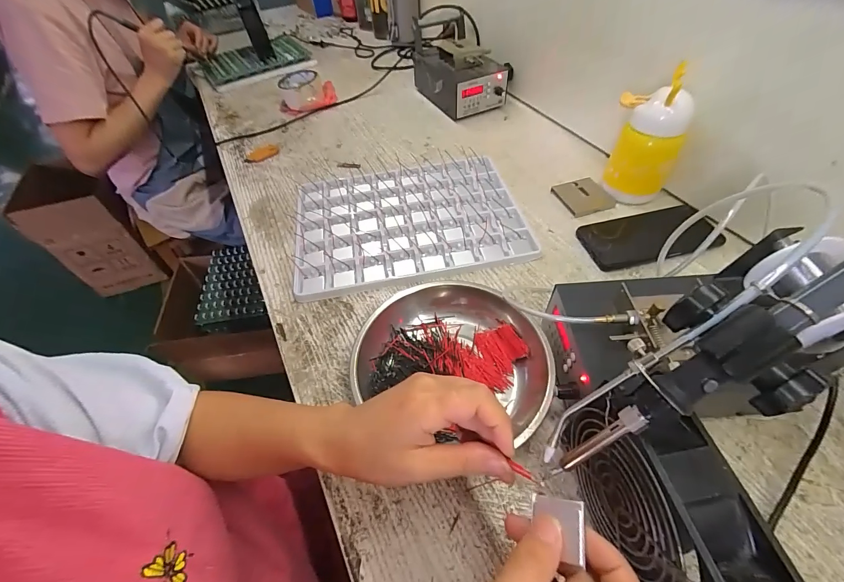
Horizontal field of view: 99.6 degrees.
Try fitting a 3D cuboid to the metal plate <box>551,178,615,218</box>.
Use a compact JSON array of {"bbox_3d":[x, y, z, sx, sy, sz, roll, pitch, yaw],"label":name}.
[{"bbox_3d":[0.236,-0.139,0.520,0.068,0.008,0.068,-4,58,6],"label":"metal plate"}]

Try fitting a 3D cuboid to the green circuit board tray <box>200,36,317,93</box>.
[{"bbox_3d":[-0.405,-0.564,0.881,0.254,0.041,0.154,-33,57,-20],"label":"green circuit board tray"}]

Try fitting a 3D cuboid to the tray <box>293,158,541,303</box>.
[{"bbox_3d":[-0.019,-0.101,0.507,0.308,0.012,0.230,-8,52,-3],"label":"tray"}]

